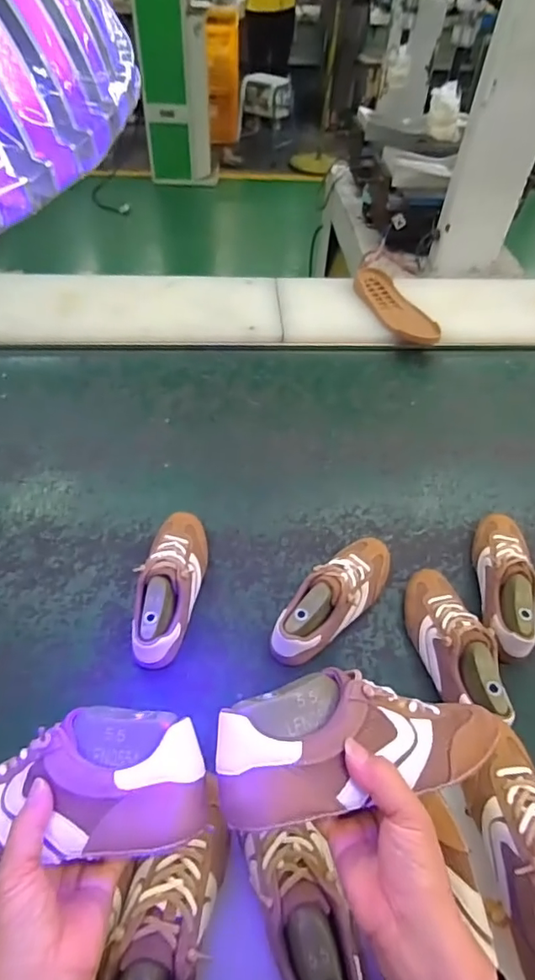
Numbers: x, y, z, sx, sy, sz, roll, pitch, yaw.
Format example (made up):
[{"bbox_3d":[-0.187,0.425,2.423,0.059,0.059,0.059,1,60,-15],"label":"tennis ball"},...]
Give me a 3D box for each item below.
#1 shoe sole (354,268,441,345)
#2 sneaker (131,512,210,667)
[{"bbox_3d":[0.293,-0.415,1.143,0.117,0.028,0.264,-13,56,-13],"label":"shoe sole"},{"bbox_3d":[-0.133,0.123,0.705,0.075,0.086,0.230,7,52,1],"label":"sneaker"}]

